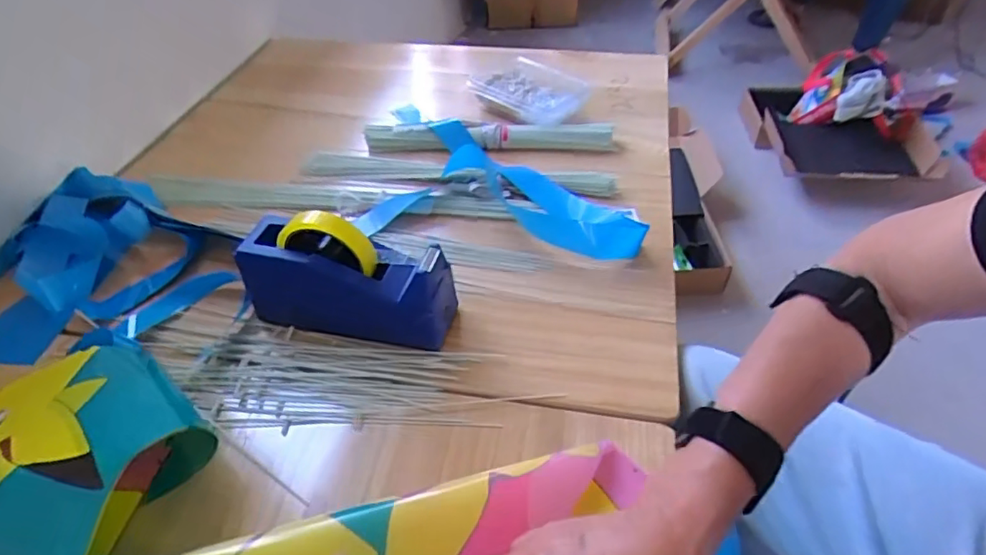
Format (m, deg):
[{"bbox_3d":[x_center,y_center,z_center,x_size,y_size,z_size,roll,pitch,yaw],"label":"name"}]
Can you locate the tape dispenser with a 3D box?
[{"bbox_3d":[-0.144,-0.002,0.570,0.204,0.124,0.069,8,45,10],"label":"tape dispenser"}]

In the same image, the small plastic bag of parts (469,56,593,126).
[{"bbox_3d":[0.065,-0.302,0.911,0.178,0.023,0.141,30,52,30],"label":"small plastic bag of parts"}]

